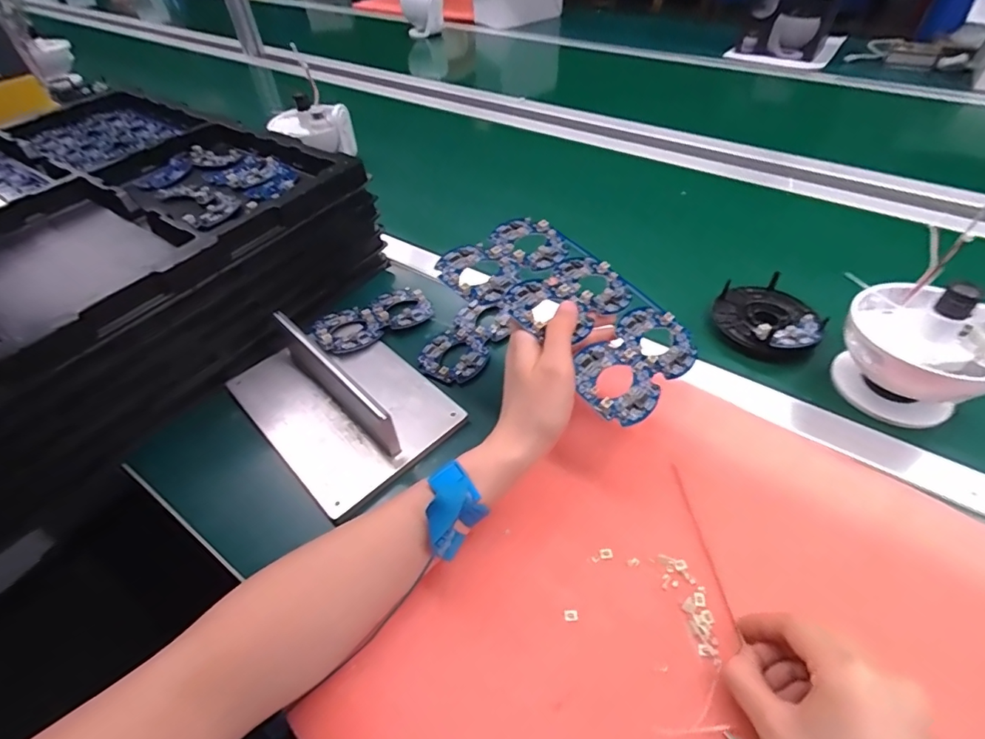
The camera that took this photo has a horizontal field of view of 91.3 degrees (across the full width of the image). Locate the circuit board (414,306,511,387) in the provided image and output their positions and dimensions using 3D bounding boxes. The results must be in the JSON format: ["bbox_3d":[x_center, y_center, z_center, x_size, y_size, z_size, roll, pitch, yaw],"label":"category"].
[{"bbox_3d":[-0.026,-0.030,0.500,0.065,0.009,0.113,24,52,23],"label":"circuit board"}]

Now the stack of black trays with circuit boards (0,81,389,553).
[{"bbox_3d":[-0.450,-0.112,0.508,0.471,0.125,0.504,30,54,27],"label":"stack of black trays with circuit boards"}]

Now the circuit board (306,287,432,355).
[{"bbox_3d":[-0.126,-0.055,0.519,0.127,0.016,0.059,-33,53,-25],"label":"circuit board"}]

